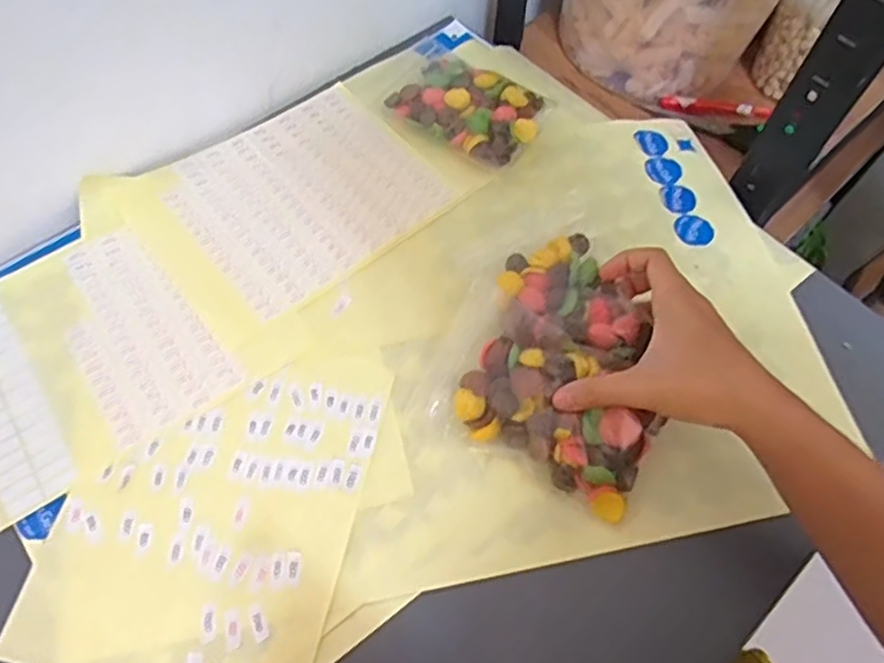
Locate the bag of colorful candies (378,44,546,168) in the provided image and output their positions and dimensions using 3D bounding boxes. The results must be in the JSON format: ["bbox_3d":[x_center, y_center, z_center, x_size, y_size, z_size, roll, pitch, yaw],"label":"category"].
[{"bbox_3d":[0.013,-0.185,0.524,0.137,0.026,0.082,37,67,16],"label":"bag of colorful candies"}]

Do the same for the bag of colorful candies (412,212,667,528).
[{"bbox_3d":[0.073,0.015,0.413,0.140,0.045,0.153,28,64,13],"label":"bag of colorful candies"}]

